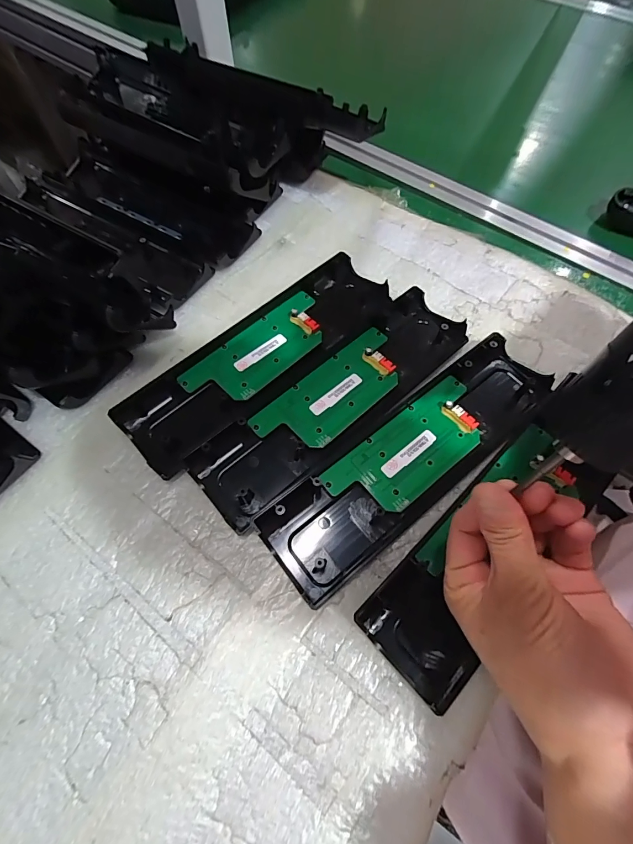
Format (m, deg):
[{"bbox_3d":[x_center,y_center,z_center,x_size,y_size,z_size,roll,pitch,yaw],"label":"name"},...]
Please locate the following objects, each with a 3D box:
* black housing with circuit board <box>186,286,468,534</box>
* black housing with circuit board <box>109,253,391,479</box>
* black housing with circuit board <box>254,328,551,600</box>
[{"bbox_3d":[0.015,-0.024,0.294,0.245,0.017,0.075,-40,71,-19],"label":"black housing with circuit board"},{"bbox_3d":[-0.044,-0.059,0.311,0.243,0.016,0.077,-42,71,-19],"label":"black housing with circuit board"},{"bbox_3d":[0.073,0.023,0.272,0.241,0.018,0.071,-35,69,-17],"label":"black housing with circuit board"}]

